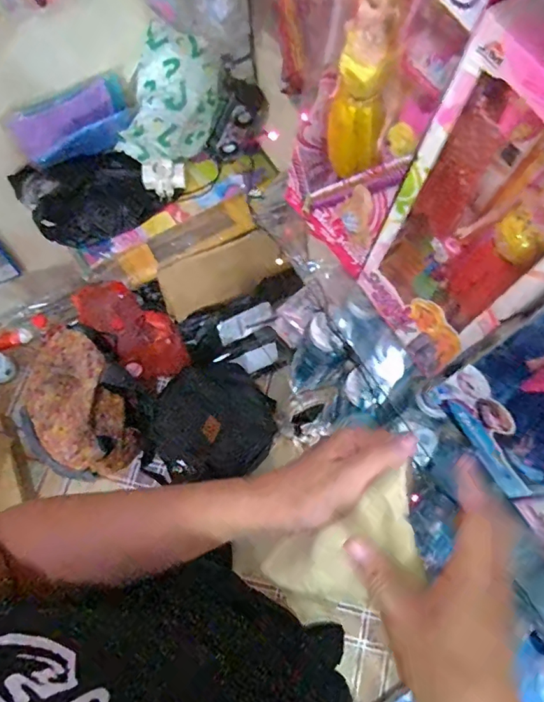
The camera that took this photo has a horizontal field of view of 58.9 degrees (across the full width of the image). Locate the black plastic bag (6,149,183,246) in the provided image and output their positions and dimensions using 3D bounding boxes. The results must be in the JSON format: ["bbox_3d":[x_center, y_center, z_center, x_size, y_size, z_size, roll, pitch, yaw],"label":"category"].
[{"bbox_3d":[-0.374,-0.334,1.042,0.310,0.119,0.148,-23,62,-13],"label":"black plastic bag"}]

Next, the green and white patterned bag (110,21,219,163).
[{"bbox_3d":[-0.200,-0.499,0.984,0.153,0.292,0.115,-2,56,-36],"label":"green and white patterned bag"}]

